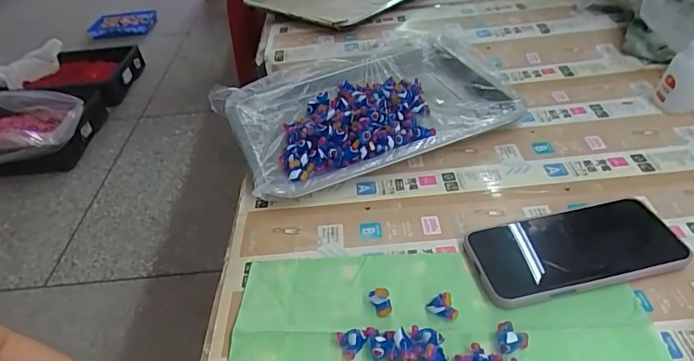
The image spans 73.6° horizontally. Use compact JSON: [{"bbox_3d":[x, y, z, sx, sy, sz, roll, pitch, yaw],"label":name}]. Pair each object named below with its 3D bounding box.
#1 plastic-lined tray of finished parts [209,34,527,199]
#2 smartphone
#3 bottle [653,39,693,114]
[{"bbox_3d":[0.022,-0.091,0.549,0.318,0.034,0.237,-19,41,-14],"label":"plastic-lined tray of finished parts"},{"bbox_3d":[0.186,0.055,0.376,0.168,0.012,0.076,-12,40,-6],"label":"smartphone"},{"bbox_3d":[0.364,-0.117,0.500,0.033,0.083,0.033,6,41,15],"label":"bottle"}]

